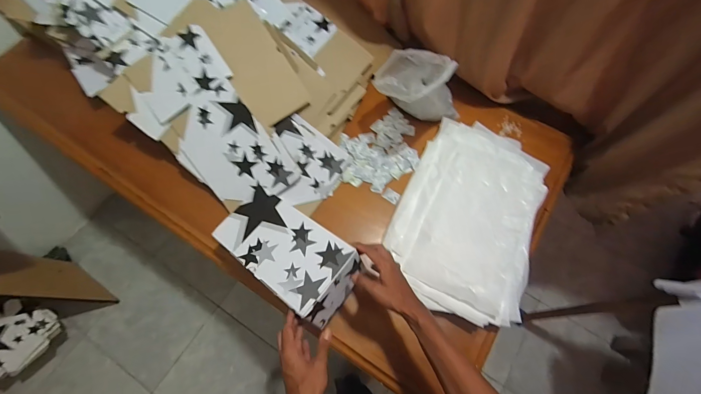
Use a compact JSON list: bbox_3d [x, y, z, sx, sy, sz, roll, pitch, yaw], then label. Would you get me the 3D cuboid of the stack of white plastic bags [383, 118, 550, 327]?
[{"bbox_3d":[0.281,0.040,0.761,0.312,0.057,0.466,22,70,6],"label":"stack of white plastic bags"}]

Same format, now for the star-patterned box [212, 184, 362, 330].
[{"bbox_3d":[-0.128,0.101,0.628,0.286,0.079,0.145,33,71,25],"label":"star-patterned box"}]

